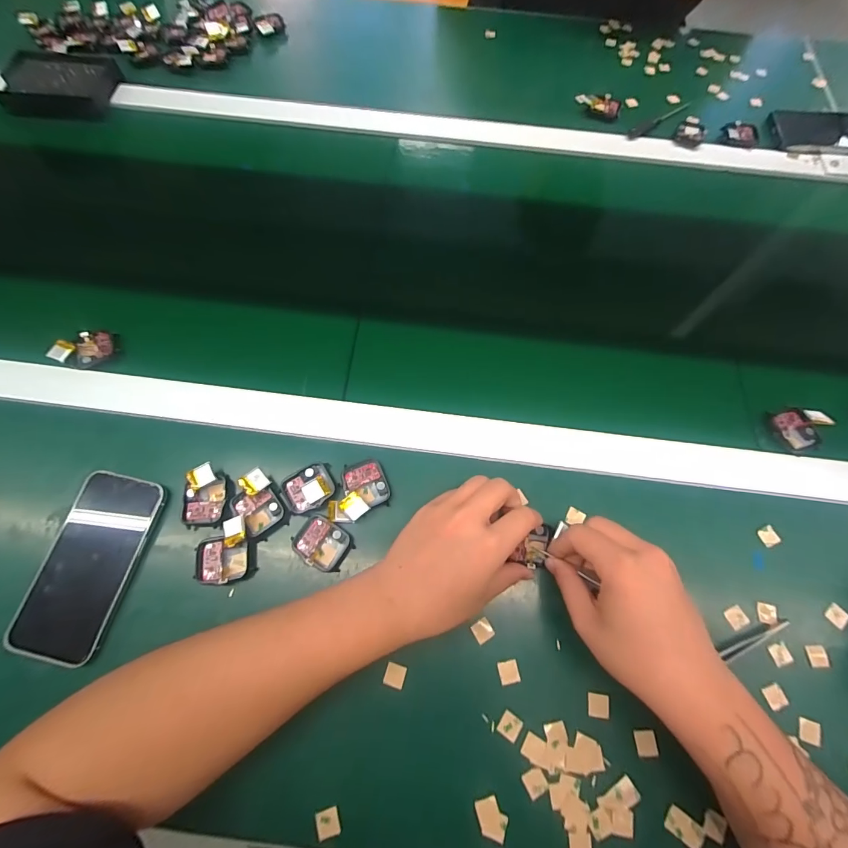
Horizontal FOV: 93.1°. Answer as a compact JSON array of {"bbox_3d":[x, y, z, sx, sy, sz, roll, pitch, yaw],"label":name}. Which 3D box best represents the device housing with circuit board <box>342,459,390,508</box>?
[{"bbox_3d":[-0.052,0.053,0.361,0.037,0.008,0.044,-20,70,-8],"label":"device housing with circuit board"}]

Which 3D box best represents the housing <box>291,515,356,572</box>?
[{"bbox_3d":[-0.088,0.104,0.349,0.045,0.014,0.039,30,71,10],"label":"housing"}]

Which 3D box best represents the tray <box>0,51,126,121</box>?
[{"bbox_3d":[-0.489,-0.462,0.555,0.136,0.036,0.105,2,69,0],"label":"tray"}]

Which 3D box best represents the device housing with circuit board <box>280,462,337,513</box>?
[{"bbox_3d":[-0.103,0.058,0.359,0.045,0.011,0.036,-30,72,-12],"label":"device housing with circuit board"}]

